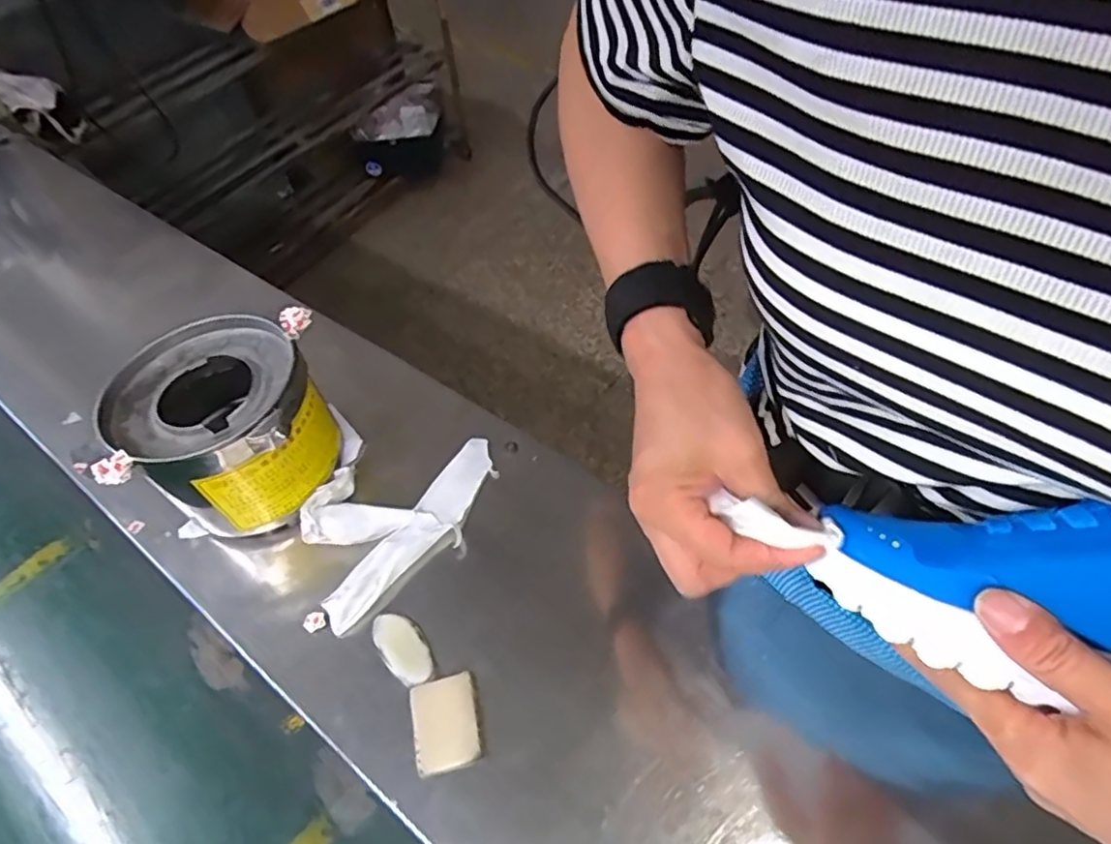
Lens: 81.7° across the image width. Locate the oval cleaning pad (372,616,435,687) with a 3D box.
[{"bbox_3d":[-0.106,0.157,0.448,0.030,0.011,0.057,-34,57,-21],"label":"oval cleaning pad"}]

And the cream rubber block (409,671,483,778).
[{"bbox_3d":[-0.070,0.192,0.411,0.040,0.007,0.054,-14,52,-7],"label":"cream rubber block"}]

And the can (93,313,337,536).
[{"bbox_3d":[-0.252,0.006,0.504,0.135,0.114,0.139,-2,52,2],"label":"can"}]

